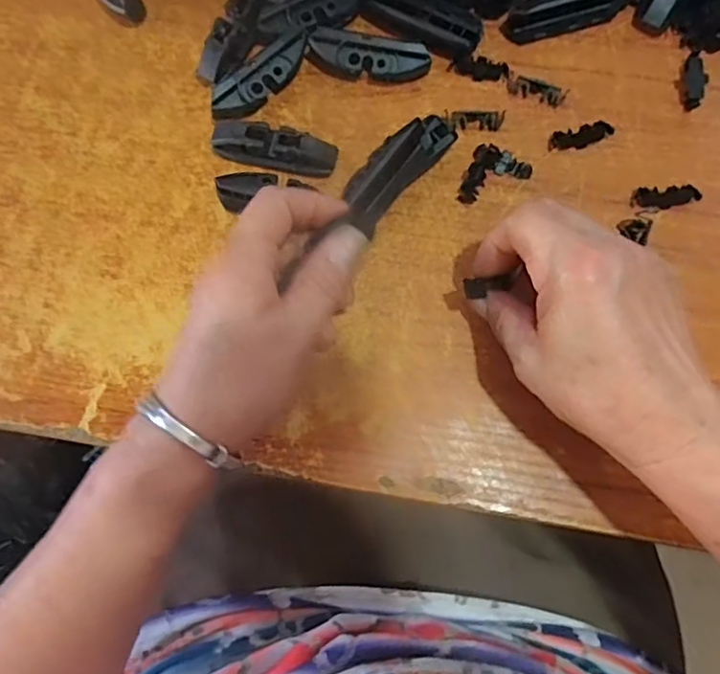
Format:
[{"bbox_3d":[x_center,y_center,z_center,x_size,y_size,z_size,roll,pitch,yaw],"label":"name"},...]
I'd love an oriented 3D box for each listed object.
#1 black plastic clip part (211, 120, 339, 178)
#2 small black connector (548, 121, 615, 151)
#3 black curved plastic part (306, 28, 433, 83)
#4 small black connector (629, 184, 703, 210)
[{"bbox_3d":[-0.051,-0.110,0.354,0.073,0.018,0.021,13,79,3],"label":"black plastic clip part"},{"bbox_3d":[0.130,-0.119,0.359,0.036,0.006,0.012,-15,78,-2],"label":"small black connector"},{"bbox_3d":[0.005,-0.165,0.362,0.072,0.023,0.017,11,78,3],"label":"black curved plastic part"},{"bbox_3d":[0.176,-0.080,0.350,0.037,0.008,0.013,-1,78,1],"label":"small black connector"}]

